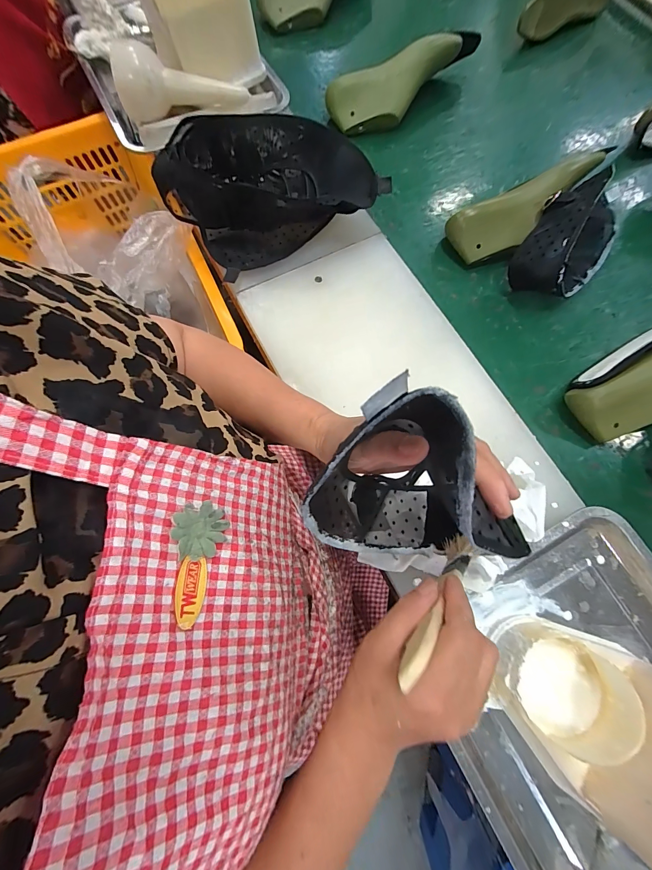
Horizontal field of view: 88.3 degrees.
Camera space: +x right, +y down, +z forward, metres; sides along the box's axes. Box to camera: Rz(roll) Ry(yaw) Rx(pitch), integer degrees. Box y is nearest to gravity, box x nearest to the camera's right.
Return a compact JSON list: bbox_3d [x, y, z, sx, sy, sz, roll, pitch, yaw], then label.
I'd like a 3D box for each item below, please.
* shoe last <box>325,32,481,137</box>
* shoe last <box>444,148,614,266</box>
[{"bbox_3d":[0.152,-0.657,0.627,0.300,0.087,0.098,-24,77,-6],"label":"shoe last"},{"bbox_3d":[0.329,-0.353,0.542,0.269,0.078,0.079,-21,77,-5],"label":"shoe last"}]

